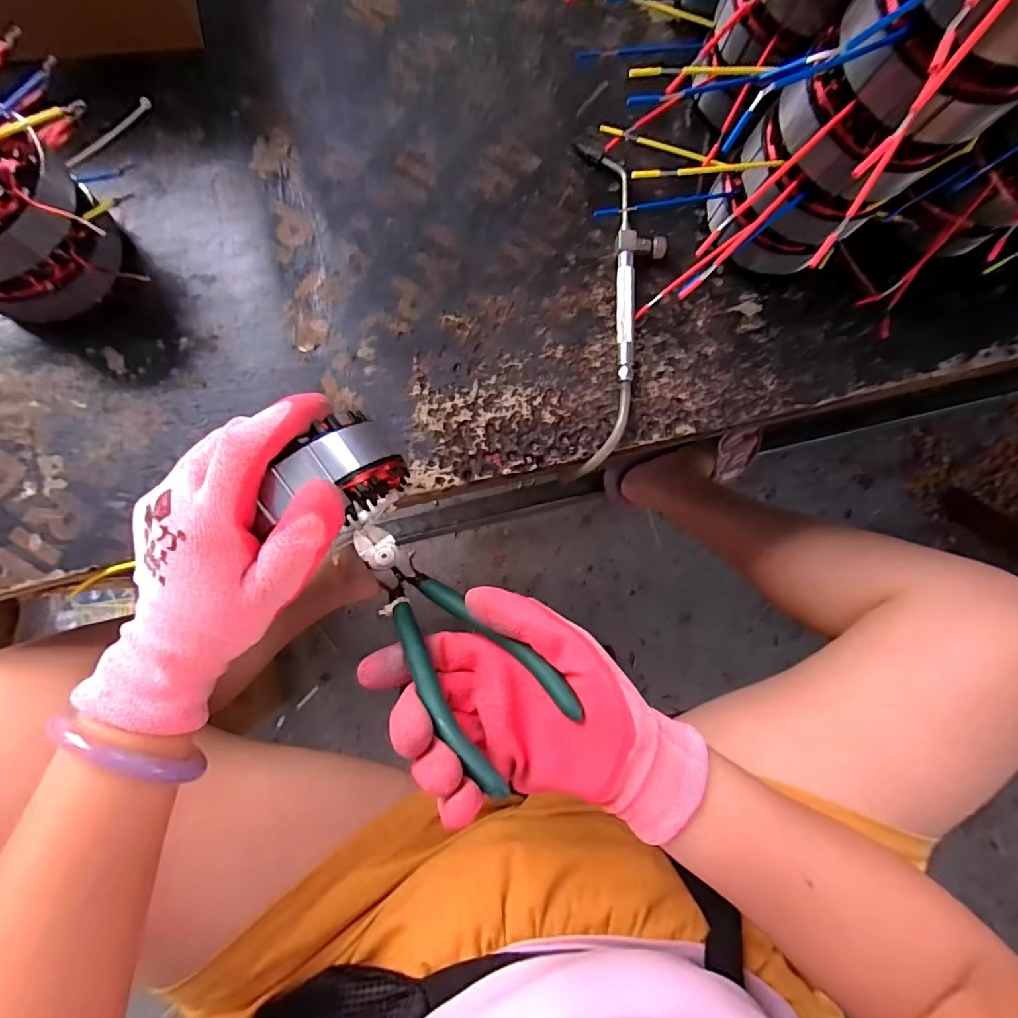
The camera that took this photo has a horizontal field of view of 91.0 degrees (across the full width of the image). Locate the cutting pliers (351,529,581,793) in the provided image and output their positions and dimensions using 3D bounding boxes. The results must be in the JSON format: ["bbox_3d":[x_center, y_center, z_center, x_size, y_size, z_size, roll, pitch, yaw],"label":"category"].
[{"bbox_3d":[-0.034,0.059,0.253,0.054,0.015,0.150,-39,61,-9],"label":"cutting pliers"}]

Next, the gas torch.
[{"bbox_3d":[0.070,-0.136,0.337,0.055,0.013,0.228,4,82,-5],"label":"gas torch"}]

